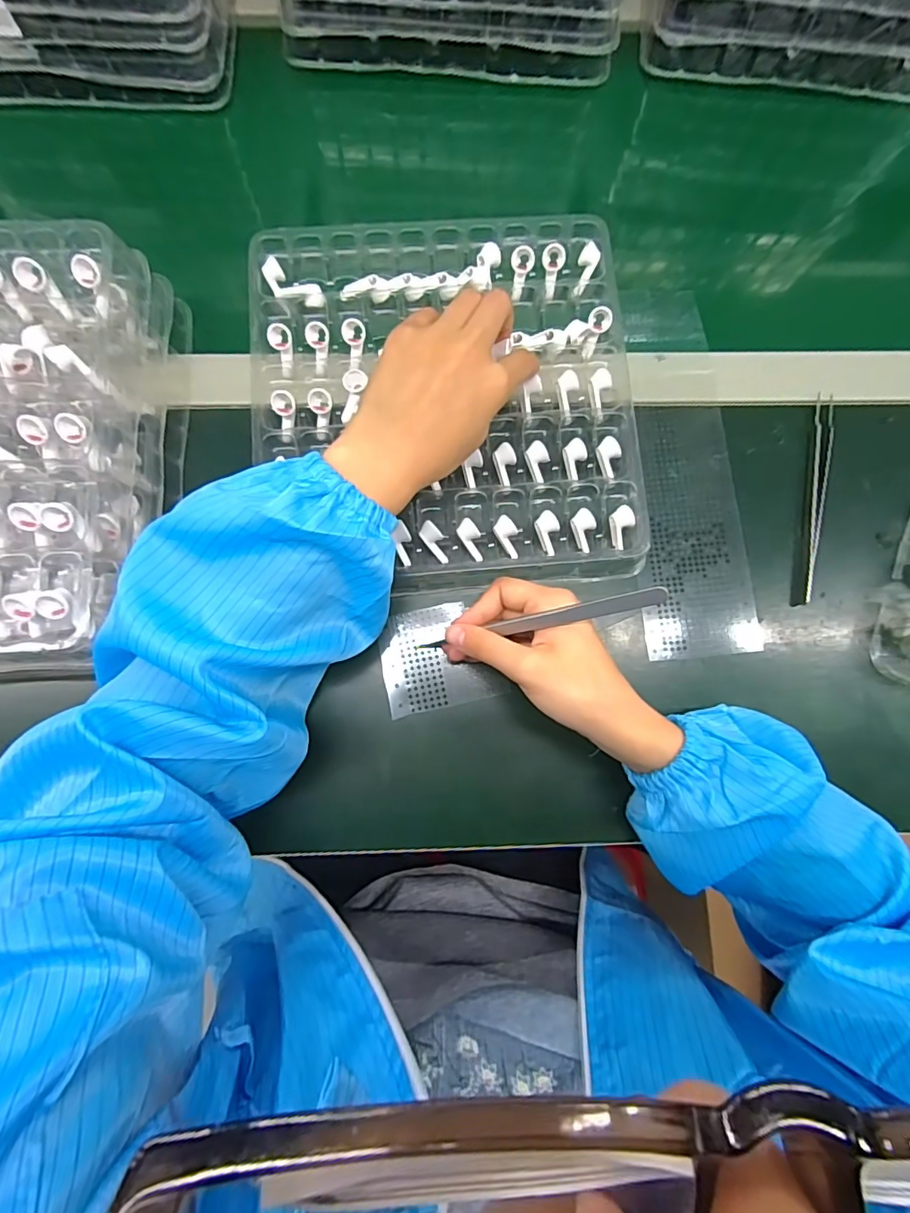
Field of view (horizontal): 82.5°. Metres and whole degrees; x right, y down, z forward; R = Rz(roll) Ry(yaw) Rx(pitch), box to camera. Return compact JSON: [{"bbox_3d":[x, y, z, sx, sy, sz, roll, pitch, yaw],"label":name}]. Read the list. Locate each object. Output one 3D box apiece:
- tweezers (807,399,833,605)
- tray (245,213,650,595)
[{"bbox_3d":[0.254,-0.079,0.365,0.011,0.007,0.151,11,81,0],"label":"tweezers"},{"bbox_3d":[-0.006,-0.140,0.355,0.249,0.033,0.252,-6,81,0],"label":"tray"}]

